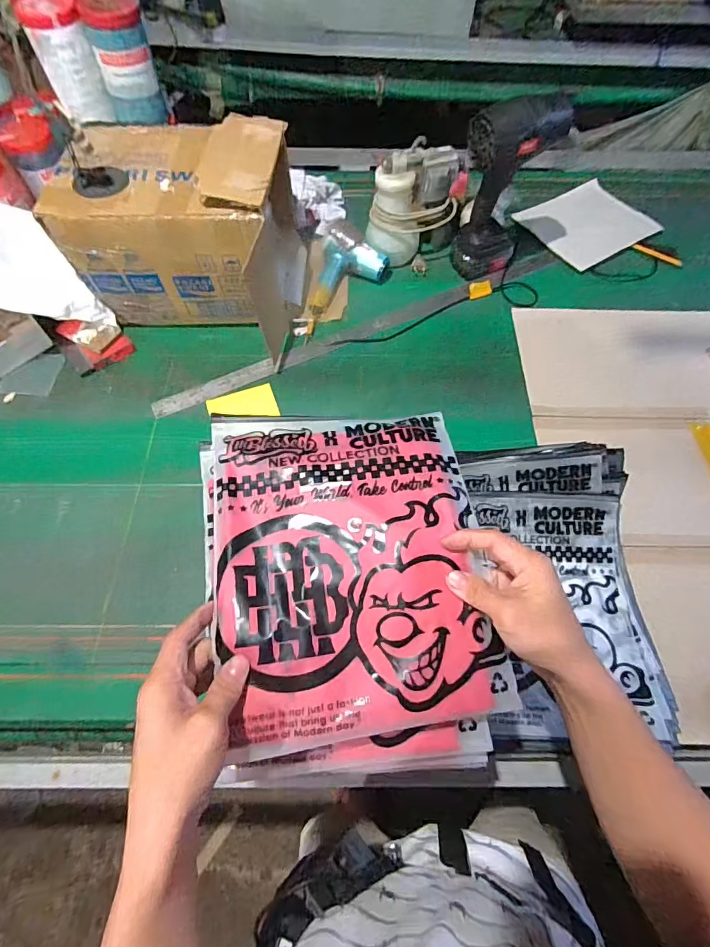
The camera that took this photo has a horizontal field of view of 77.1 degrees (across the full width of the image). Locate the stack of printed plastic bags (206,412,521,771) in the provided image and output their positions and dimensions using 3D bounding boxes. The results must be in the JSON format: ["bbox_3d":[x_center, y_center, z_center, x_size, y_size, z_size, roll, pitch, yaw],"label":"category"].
[{"bbox_3d":[-0.007,0.069,0.410,0.233,0.041,0.306,-8,68,-5],"label":"stack of printed plastic bags"}]

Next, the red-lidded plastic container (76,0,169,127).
[{"bbox_3d":[-0.415,-0.750,0.808,0.096,0.161,0.102,-17,64,-10],"label":"red-lidded plastic container"}]

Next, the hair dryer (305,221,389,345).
[{"bbox_3d":[-0.013,-0.367,0.852,0.131,0.075,0.231,10,63,4],"label":"hair dryer"}]

